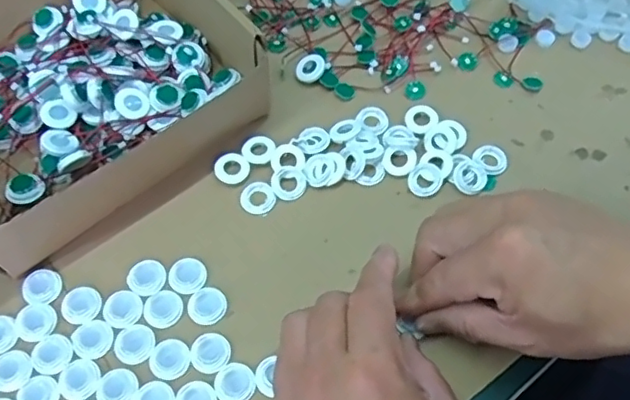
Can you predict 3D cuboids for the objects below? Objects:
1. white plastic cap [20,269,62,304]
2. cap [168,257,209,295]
[{"bbox_3d":[-0.167,0.052,0.356,0.024,0.004,0.022,0,62,-1],"label":"white plastic cap"},{"bbox_3d":[-0.078,0.046,0.361,0.023,0.004,0.024,0,62,-1],"label":"cap"}]

